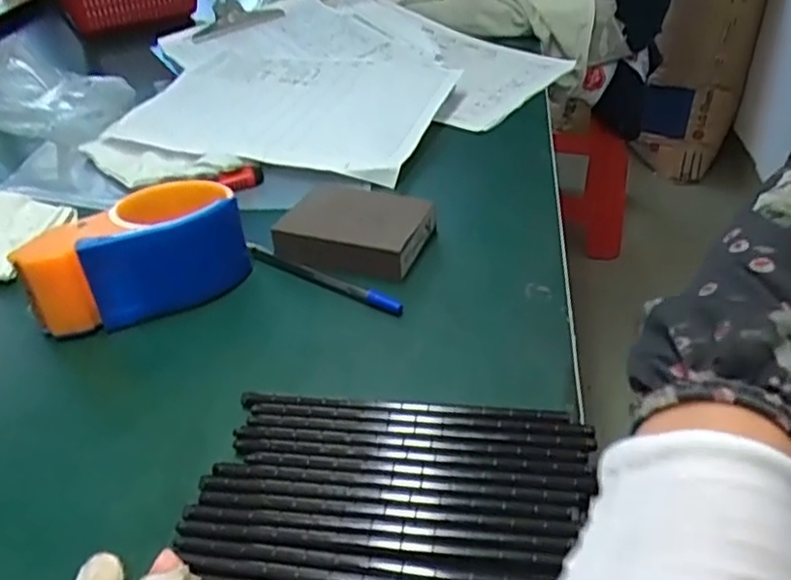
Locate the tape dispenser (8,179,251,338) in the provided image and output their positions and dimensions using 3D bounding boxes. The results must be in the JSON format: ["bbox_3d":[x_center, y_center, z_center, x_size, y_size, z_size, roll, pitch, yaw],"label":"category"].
[{"bbox_3d":[-0.165,-0.021,0.439,0.136,0.069,0.062,-27,42,-26],"label":"tape dispenser"}]

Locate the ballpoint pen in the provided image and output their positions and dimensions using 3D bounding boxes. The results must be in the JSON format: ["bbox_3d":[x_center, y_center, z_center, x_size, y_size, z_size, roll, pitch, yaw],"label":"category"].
[{"bbox_3d":[-0.052,-0.009,0.454,0.134,0.010,0.011,22,45,31],"label":"ballpoint pen"}]

